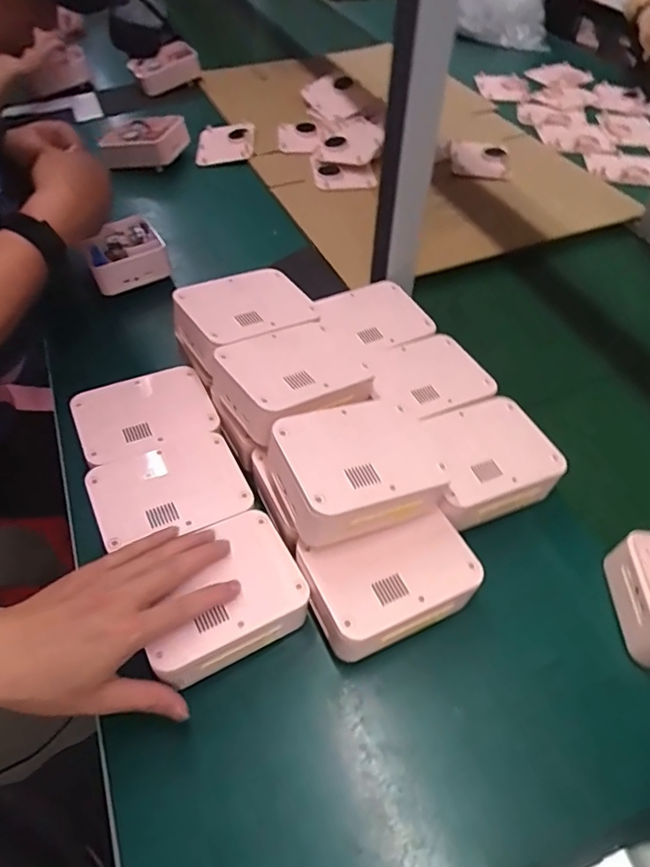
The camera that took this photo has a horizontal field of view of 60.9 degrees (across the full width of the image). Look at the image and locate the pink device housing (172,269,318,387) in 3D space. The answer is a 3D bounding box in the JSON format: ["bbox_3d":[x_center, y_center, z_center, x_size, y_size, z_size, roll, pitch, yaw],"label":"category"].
[{"bbox_3d":[-0.083,-0.118,0.576,0.135,0.064,0.102,-29,57,-21],"label":"pink device housing"}]

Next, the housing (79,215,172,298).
[{"bbox_3d":[-0.271,-0.243,0.753,0.098,0.047,0.104,-23,55,-17],"label":"housing"}]

